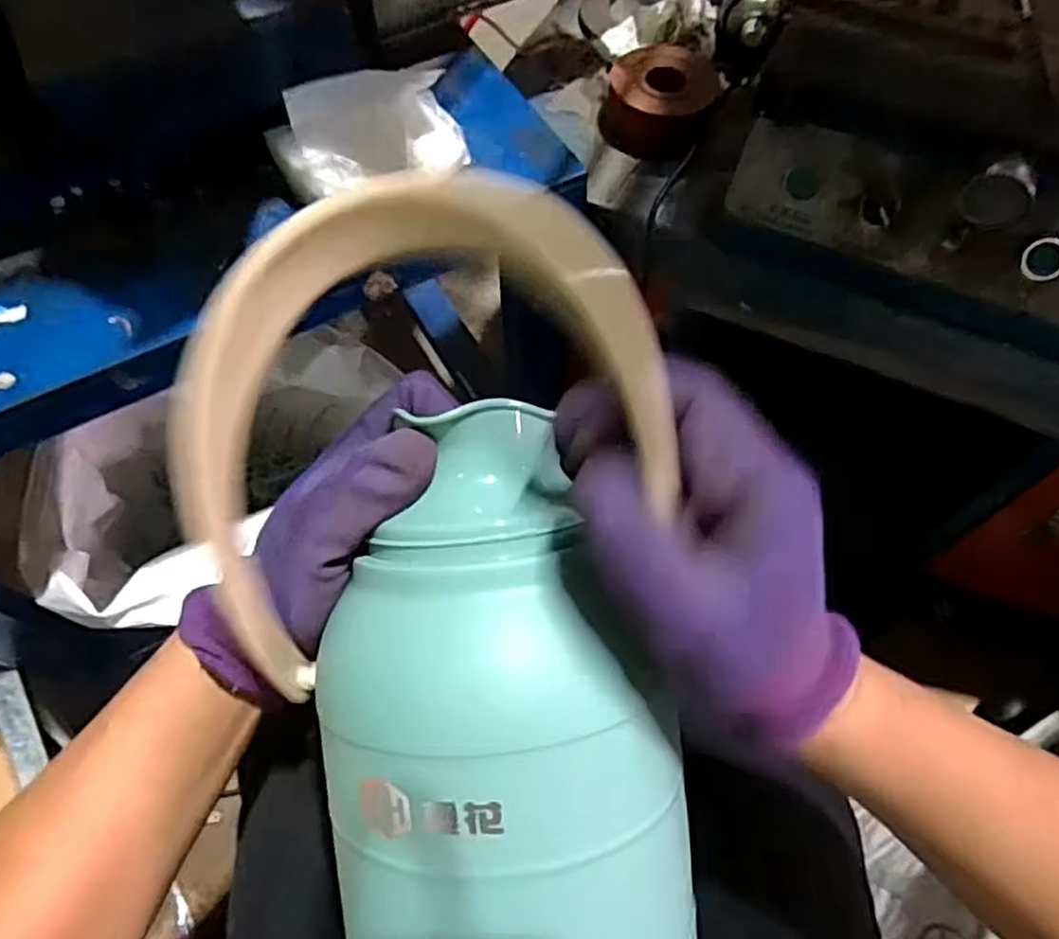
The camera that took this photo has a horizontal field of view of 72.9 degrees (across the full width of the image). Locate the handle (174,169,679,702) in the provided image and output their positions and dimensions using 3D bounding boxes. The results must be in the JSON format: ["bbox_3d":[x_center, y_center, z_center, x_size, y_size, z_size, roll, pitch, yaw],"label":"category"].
[{"bbox_3d":[-0.055,-0.008,0.231,0.196,0.027,0.133,-32,102,18],"label":"handle"}]

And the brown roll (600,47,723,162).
[{"bbox_3d":[0.122,-0.342,0.666,0.102,0.050,0.109,0,63,0],"label":"brown roll"}]

